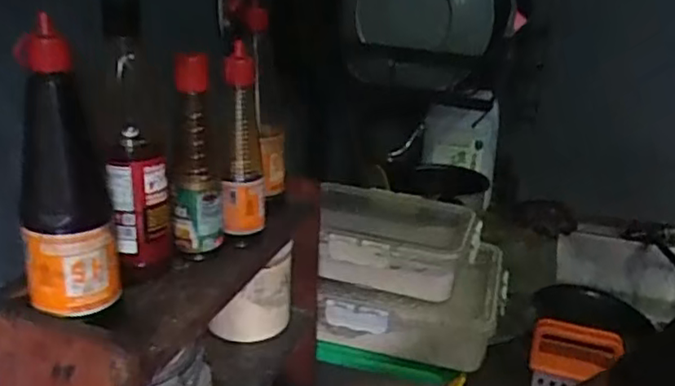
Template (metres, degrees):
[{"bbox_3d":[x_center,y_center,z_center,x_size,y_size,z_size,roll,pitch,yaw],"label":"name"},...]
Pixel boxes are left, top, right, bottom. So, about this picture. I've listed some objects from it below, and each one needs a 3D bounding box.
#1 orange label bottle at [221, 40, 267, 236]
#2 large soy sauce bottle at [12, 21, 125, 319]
[{"bbox_3d":[-0.075,-0.041,0.507,0.032,0.148,0.034,0,20,-5],"label":"orange label bottle"},{"bbox_3d":[-0.165,-0.009,0.382,0.054,0.168,0.042,-6,22,-19],"label":"large soy sauce bottle"}]

